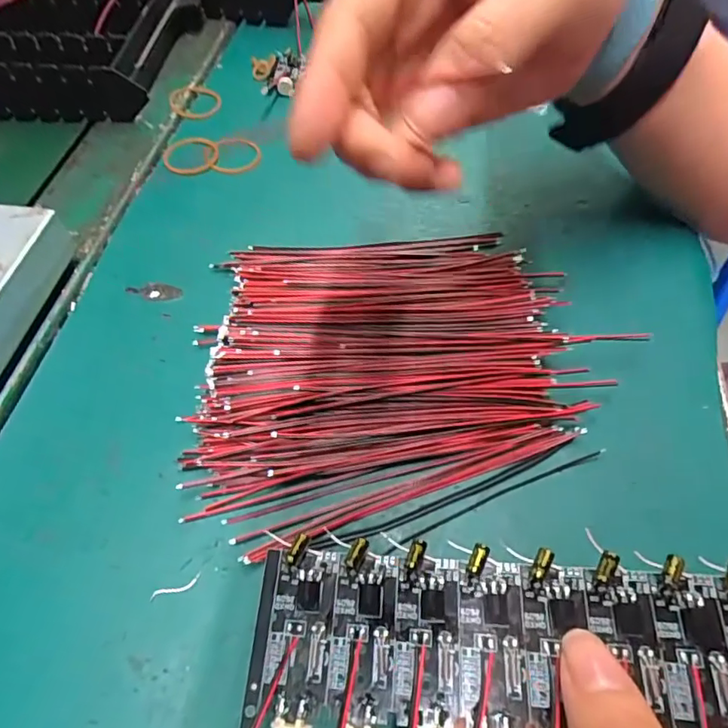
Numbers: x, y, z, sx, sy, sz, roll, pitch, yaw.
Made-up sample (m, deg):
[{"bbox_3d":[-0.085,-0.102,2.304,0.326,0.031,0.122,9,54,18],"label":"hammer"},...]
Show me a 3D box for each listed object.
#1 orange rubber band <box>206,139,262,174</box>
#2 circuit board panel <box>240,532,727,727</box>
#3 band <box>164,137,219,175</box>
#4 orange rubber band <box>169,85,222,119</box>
[{"bbox_3d":[-0.077,-0.124,0.308,0.032,0.004,0.029,-10,56,-5],"label":"orange rubber band"},{"bbox_3d":[0.053,0.071,0.123,0.163,0.006,0.051,1,57,5],"label":"circuit board panel"},{"bbox_3d":[-0.102,-0.124,0.308,0.032,0.004,0.035,-8,56,-4],"label":"band"},{"bbox_3d":[-0.108,-0.169,0.337,0.031,0.007,0.033,-14,58,-8],"label":"orange rubber band"}]

